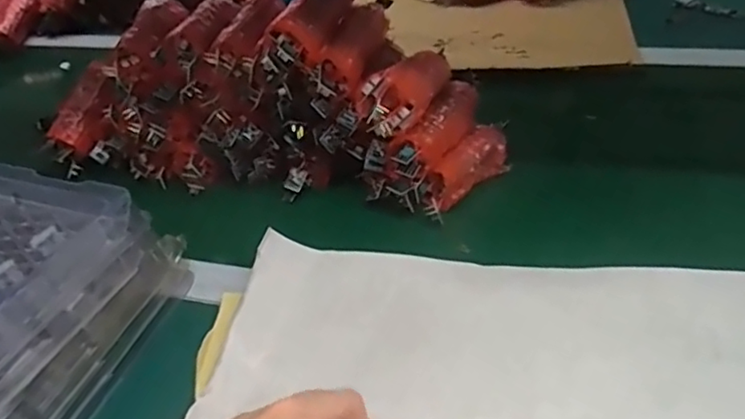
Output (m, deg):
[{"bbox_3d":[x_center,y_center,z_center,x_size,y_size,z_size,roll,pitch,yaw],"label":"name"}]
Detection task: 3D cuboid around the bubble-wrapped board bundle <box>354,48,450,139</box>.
[{"bbox_3d":[0.028,-0.106,0.548,0.051,0.042,0.135,11,41,22],"label":"bubble-wrapped board bundle"}]

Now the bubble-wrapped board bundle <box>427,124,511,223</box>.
[{"bbox_3d":[0.087,-0.035,0.580,0.037,0.044,0.127,18,45,29],"label":"bubble-wrapped board bundle"}]

